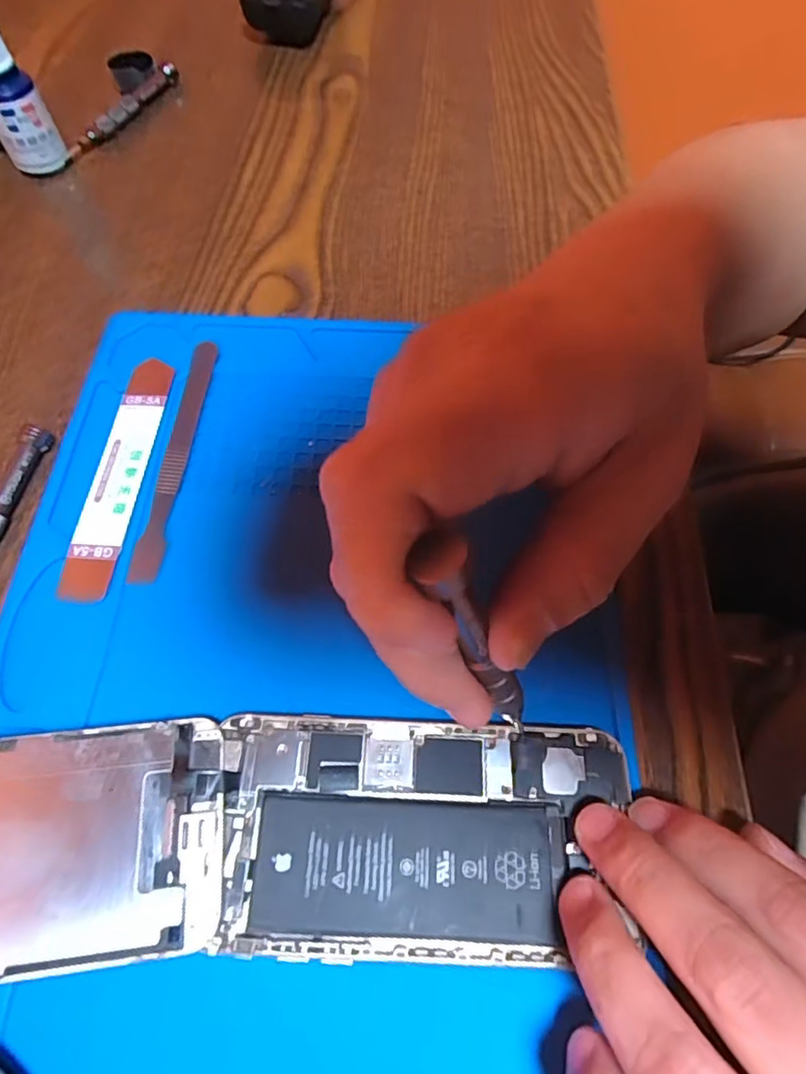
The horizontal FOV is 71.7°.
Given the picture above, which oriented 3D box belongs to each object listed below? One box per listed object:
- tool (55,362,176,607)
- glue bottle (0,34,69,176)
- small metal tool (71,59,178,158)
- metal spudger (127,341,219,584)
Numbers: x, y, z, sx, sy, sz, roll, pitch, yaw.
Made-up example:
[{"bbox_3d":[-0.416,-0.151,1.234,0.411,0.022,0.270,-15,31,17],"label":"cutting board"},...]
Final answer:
[{"bbox_3d":[-0.118,-0.028,0.234,0.021,0.004,0.115,4,64,1],"label":"tool"},{"bbox_3d":[-0.211,-0.239,0.291,0.029,0.092,0.027,-28,68,-14],"label":"glue bottle"},{"bbox_3d":[-0.174,-0.267,0.348,0.013,0.012,0.097,22,66,10],"label":"small metal tool"},{"bbox_3d":[-0.097,-0.037,0.239,0.011,0.004,0.120,3,64,1],"label":"metal spudger"}]

